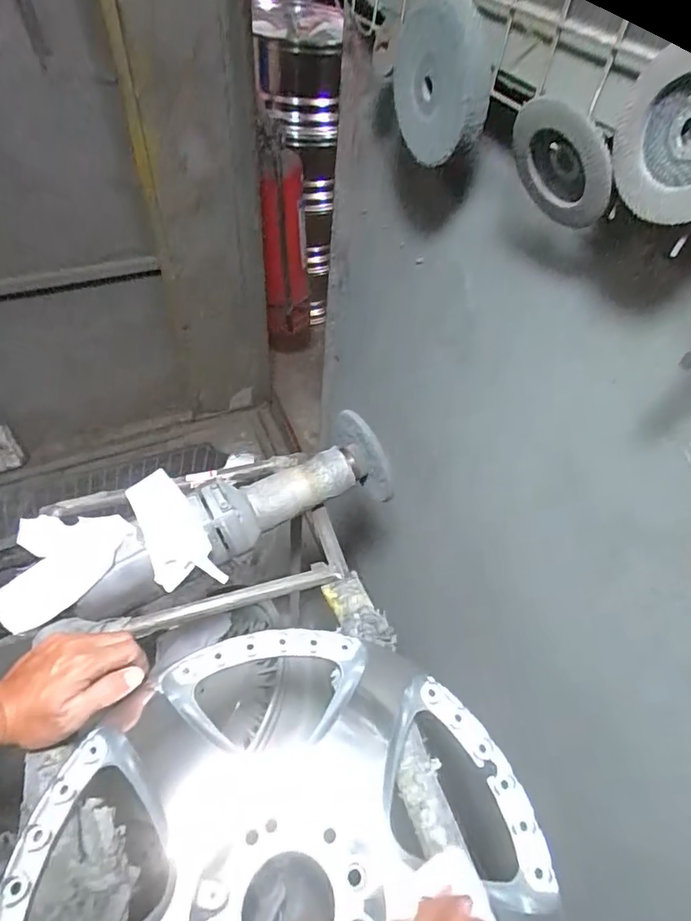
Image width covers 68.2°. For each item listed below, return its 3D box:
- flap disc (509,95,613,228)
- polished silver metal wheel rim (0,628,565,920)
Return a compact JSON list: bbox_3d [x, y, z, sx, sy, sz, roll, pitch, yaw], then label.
[{"bbox_3d":[0.172,-0.229,0.405,0.020,0.088,0.097,-35,73,-4],"label":"flap disc"},{"bbox_3d":[-0.044,0.339,0.395,0.419,0.064,0.408,3,51,-4],"label":"polished silver metal wheel rim"}]

